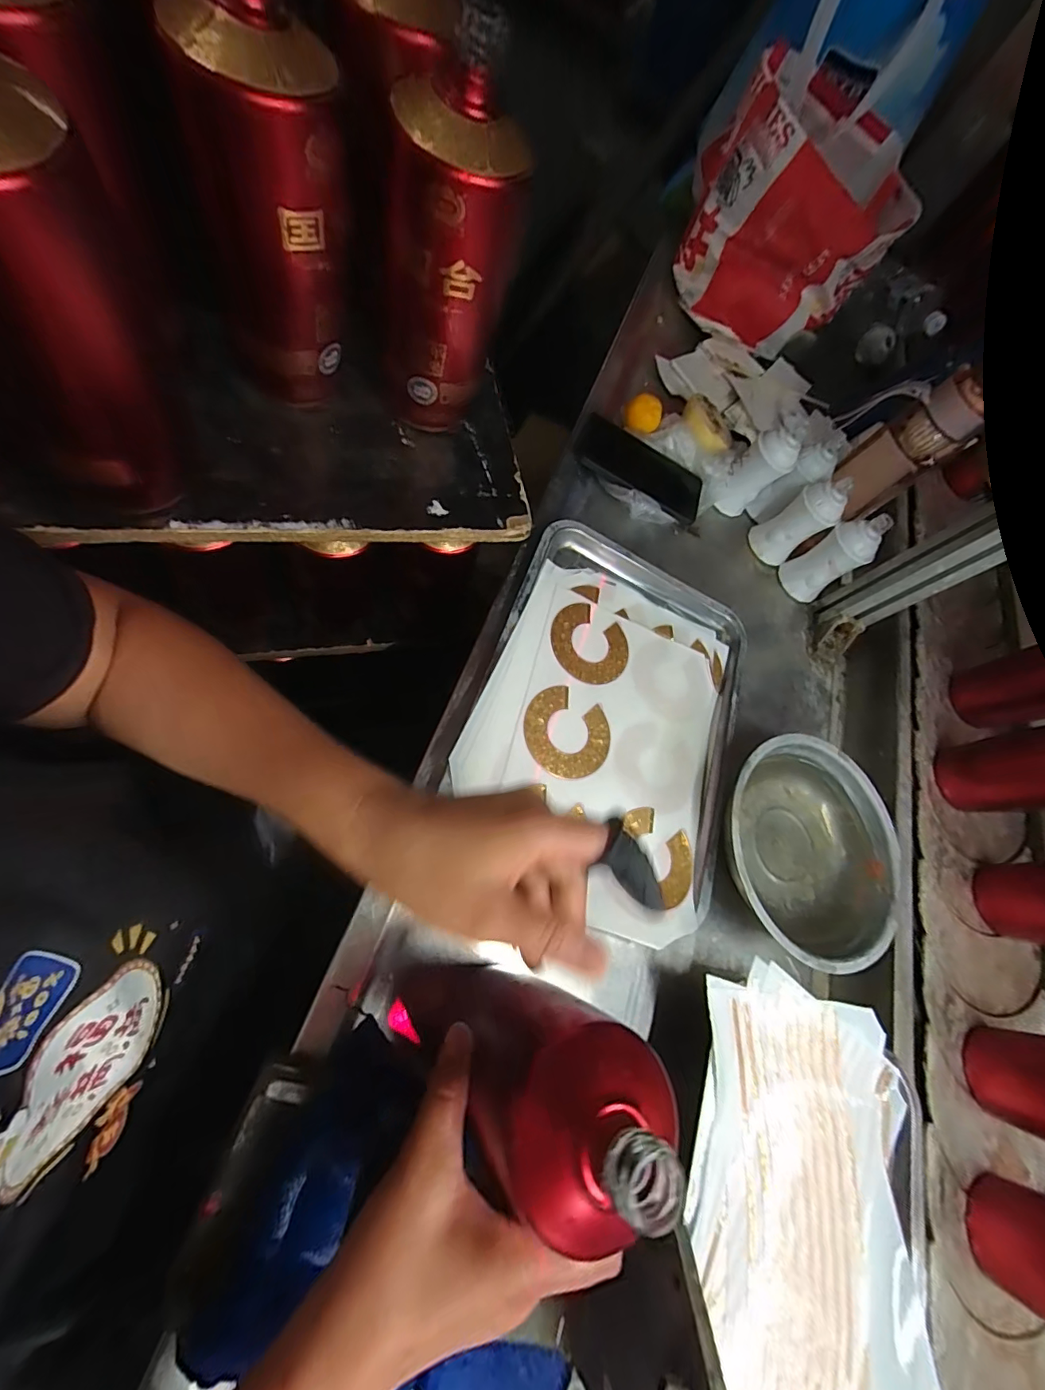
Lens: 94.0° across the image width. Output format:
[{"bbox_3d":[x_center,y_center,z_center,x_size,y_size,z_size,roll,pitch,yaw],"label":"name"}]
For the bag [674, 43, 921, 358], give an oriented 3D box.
[{"bbox_3d":[0.372,-0.661,0.680,0.257,0.223,0.209,19,66,6],"label":"bag"}]

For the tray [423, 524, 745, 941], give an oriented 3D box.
[{"bbox_3d":[0.090,0.013,0.451,0.261,0.030,0.347,29,62,-12],"label":"tray"}]

